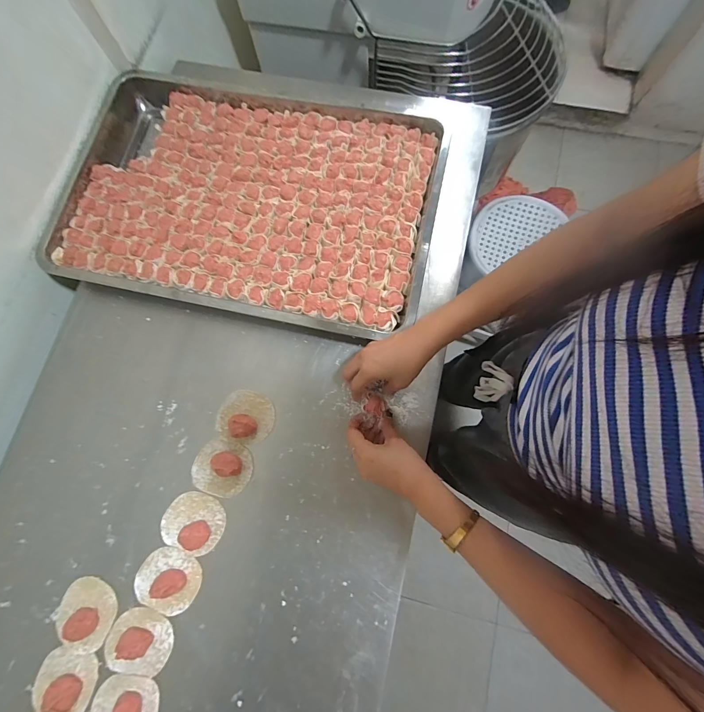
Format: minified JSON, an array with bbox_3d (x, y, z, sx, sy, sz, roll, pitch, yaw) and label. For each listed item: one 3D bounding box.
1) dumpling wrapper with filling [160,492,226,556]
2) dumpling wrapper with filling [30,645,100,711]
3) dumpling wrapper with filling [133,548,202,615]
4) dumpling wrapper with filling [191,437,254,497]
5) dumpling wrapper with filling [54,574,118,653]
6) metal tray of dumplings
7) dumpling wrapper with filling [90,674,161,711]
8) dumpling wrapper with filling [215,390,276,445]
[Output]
[{"bbox_3d":[-0.221,0.231,0.471,0.084,0.013,0.074,18,77,6],"label":"dumpling wrapper with filling"},{"bbox_3d":[-0.372,0.419,0.437,0.077,0.010,0.071,16,77,5],"label":"dumpling wrapper with filling"},{"bbox_3d":[-0.249,0.300,0.452,0.084,0.024,0.076,24,78,7],"label":"dumpling wrapper with filling"},{"bbox_3d":[-0.186,0.158,0.483,0.083,0.022,0.076,0,76,1],"label":"dumpling wrapper with filling"},{"bbox_3d":[-0.358,0.344,0.451,0.073,0.015,0.080,13,77,5],"label":"dumpling wrapper with filling"},{"bbox_3d":[-0.177,-0.264,0.566,0.615,0.053,0.406,12,78,6],"label":"metal tray of dumplings"},{"bbox_3d":[-0.289,0.446,0.421,0.087,0.022,0.074,6,76,3],"label":"dumpling wrapper with filling"},{"bbox_3d":[-0.157,0.087,0.495,0.083,0.023,0.076,-1,77,3],"label":"dumpling wrapper with filling"}]

